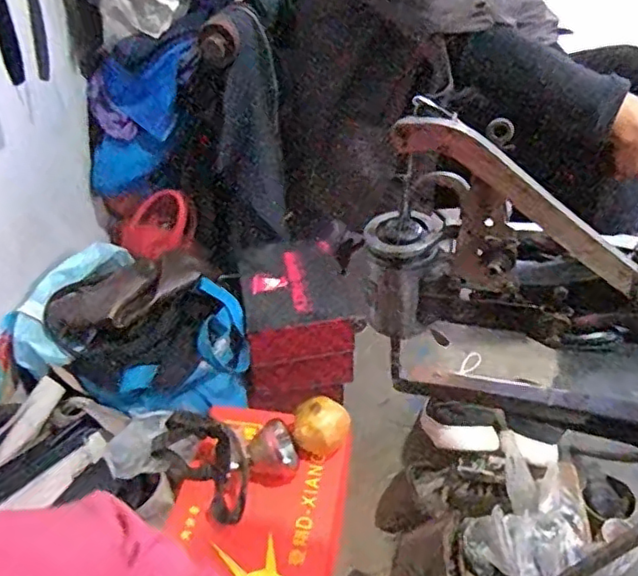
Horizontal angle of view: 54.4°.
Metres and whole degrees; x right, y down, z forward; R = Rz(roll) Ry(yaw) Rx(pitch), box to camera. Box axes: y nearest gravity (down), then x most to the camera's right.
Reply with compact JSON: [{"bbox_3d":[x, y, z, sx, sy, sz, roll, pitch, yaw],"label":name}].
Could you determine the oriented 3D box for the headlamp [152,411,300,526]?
[{"bbox_3d":[-0.130,0.218,0.858,0.169,0.069,0.147,28,50,32],"label":"headlamp"}]

